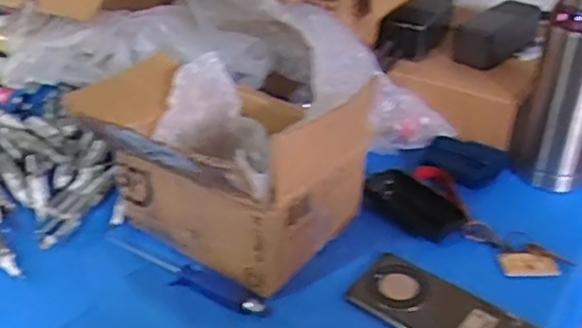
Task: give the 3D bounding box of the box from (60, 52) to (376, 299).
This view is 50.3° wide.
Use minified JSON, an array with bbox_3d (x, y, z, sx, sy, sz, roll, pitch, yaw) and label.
[{"bbox_3d":[-0.085,-0.014,0.617,0.268,0.157,0.194,23,40,31],"label":"box"}]

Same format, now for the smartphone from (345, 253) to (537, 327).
[{"bbox_3d":[0.134,0.129,0.539,0.162,0.014,0.073,26,42,34],"label":"smartphone"}]

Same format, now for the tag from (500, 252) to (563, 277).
[{"bbox_3d":[0.228,0.096,0.593,0.052,0.008,0.023,-1,67,17],"label":"tag"}]

